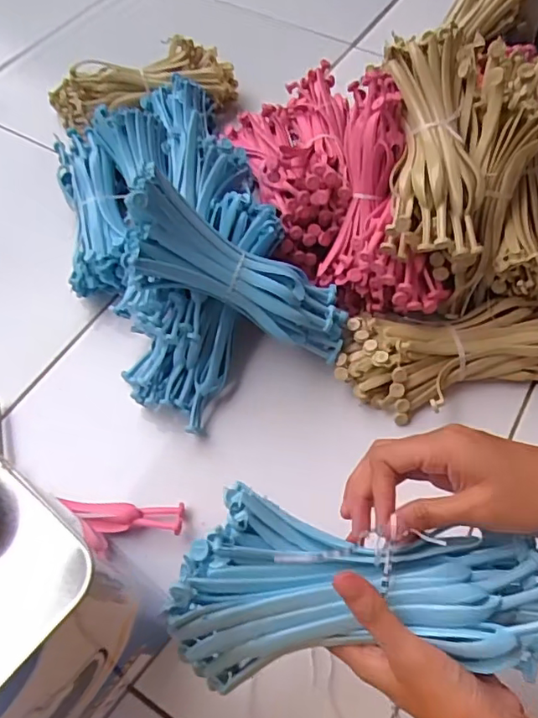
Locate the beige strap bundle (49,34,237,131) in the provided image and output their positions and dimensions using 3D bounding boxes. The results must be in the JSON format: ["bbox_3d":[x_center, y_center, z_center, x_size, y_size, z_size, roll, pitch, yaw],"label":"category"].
[{"bbox_3d":[-0.159,-0.349,0.693,0.233,0.055,0.081,-10,61,-7],"label":"beige strap bundle"}]

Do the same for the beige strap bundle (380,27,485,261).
[{"bbox_3d":[0.139,-0.180,0.469,0.081,0.053,0.200,0,81,-1],"label":"beige strap bundle"}]

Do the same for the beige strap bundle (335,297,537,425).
[{"bbox_3d":[0.181,-0.007,0.506,0.234,0.040,0.100,-6,60,-4],"label":"beige strap bundle"}]

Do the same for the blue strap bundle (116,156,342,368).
[{"bbox_3d":[-0.025,-0.070,0.471,0.220,0.057,0.077,27,58,-20],"label":"blue strap bundle"}]

